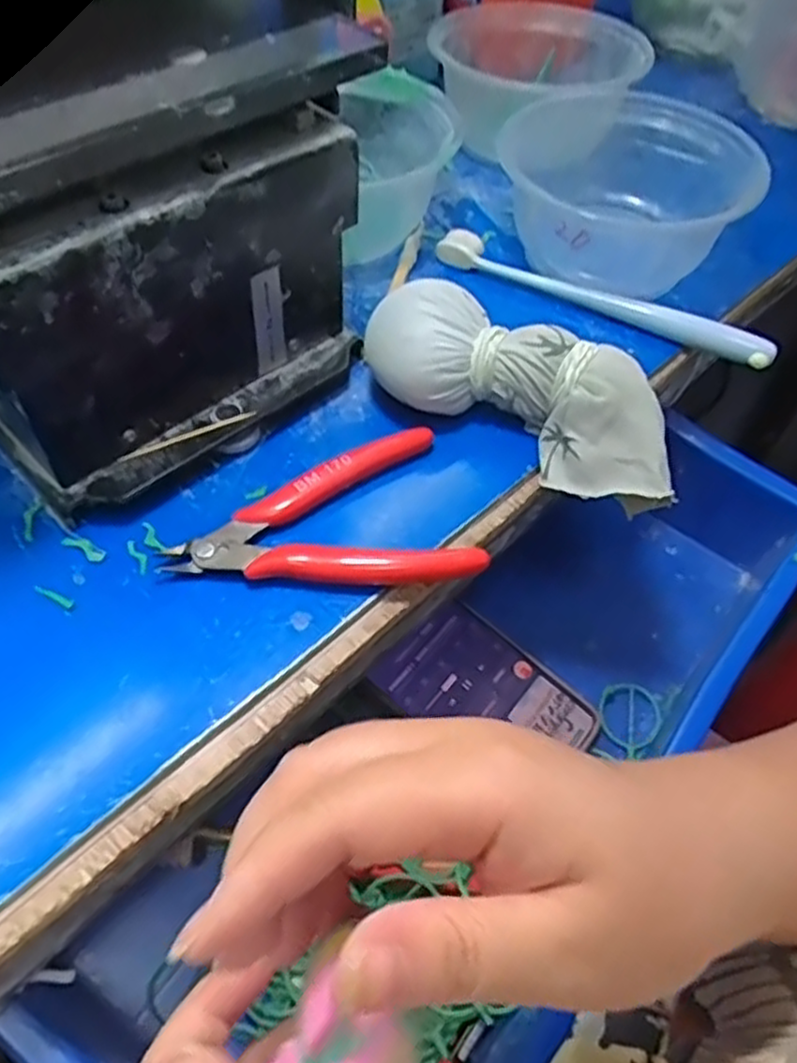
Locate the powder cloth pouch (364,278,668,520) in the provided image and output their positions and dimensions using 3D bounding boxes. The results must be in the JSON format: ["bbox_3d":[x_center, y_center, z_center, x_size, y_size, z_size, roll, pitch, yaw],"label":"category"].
[{"bbox_3d":[0.057,-0.063,0.331,0.147,0.045,0.056,29,57,1],"label":"powder cloth pouch"}]

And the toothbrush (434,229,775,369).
[{"bbox_3d":[0.105,-0.123,0.398,0.182,0.022,0.014,26,57,14],"label":"toothbrush"}]

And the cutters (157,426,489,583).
[{"bbox_3d":[-0.029,-0.012,0.309,0.118,0.015,0.072,0,55,-4],"label":"cutters"}]

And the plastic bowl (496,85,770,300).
[{"bbox_3d":[0.122,-0.190,0.421,0.130,0.067,0.141,2,55,-3],"label":"plastic bowl"}]

